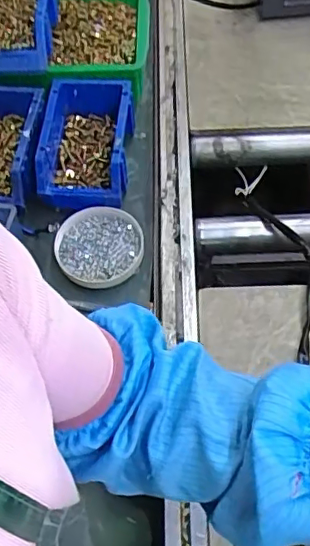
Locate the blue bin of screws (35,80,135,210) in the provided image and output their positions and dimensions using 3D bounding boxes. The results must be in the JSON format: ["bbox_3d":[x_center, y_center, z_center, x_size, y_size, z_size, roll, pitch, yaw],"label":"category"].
[{"bbox_3d":[-0.084,-0.161,0.689,0.104,0.061,0.158,2,59,4],"label":"blue bin of screws"}]

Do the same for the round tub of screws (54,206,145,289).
[{"bbox_3d":[-0.067,-0.028,0.674,0.102,0.037,0.098,-1,59,2],"label":"round tub of screws"}]

